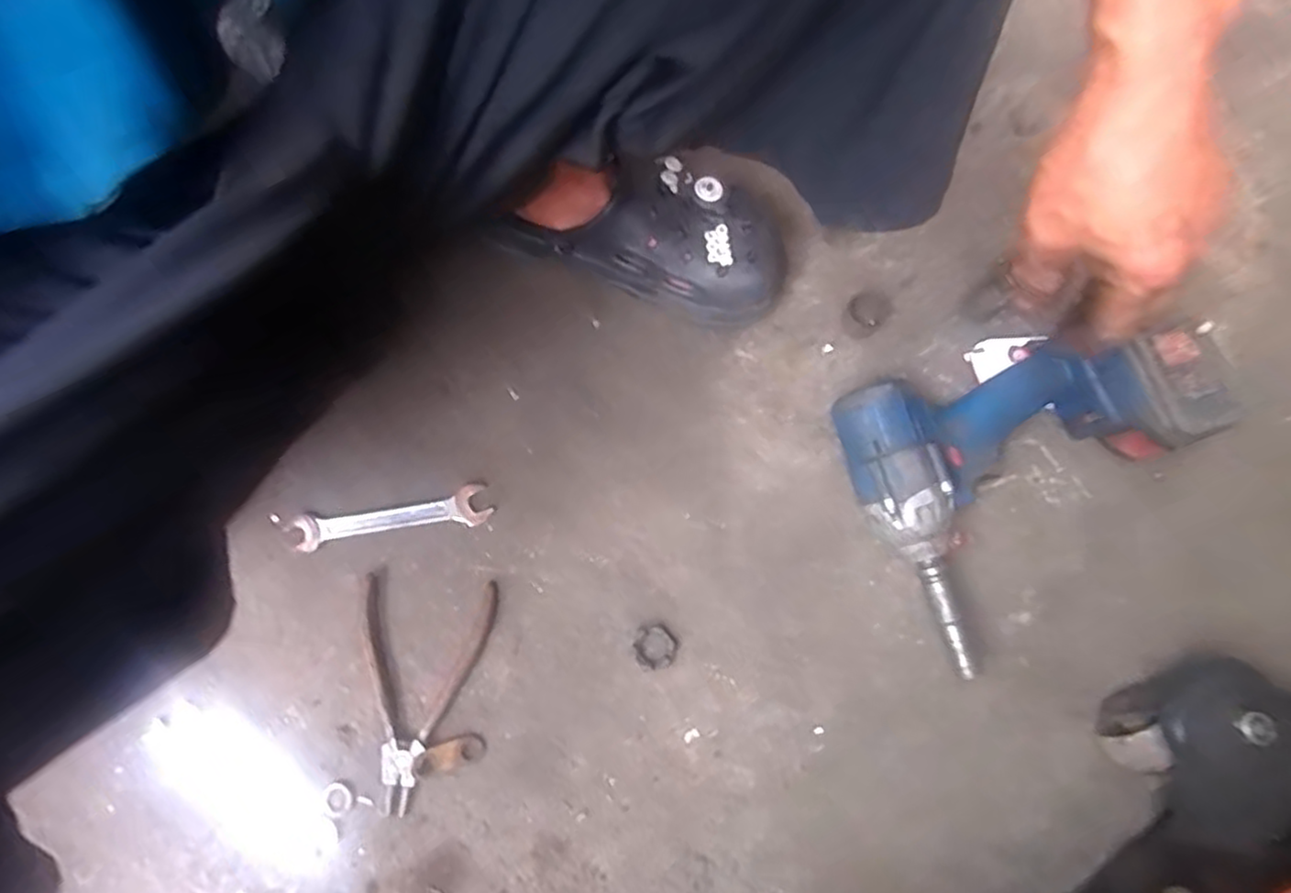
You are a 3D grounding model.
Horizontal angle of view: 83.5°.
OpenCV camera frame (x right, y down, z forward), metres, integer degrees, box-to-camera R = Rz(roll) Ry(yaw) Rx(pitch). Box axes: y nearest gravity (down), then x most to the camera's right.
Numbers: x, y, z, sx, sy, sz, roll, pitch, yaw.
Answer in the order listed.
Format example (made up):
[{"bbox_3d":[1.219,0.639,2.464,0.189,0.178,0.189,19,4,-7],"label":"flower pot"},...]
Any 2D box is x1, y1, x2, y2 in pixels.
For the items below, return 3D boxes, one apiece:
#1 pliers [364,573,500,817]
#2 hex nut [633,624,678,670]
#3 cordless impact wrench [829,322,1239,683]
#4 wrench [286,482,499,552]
[{"bbox_3d":[-0.155,0.169,0.496,0.092,0.007,0.148,3,78,2],"label":"pliers"},{"bbox_3d":[0.007,0.139,0.499,0.029,0.017,0.029,-14,78,-2],"label":"hex nut"},{"bbox_3d":[0.264,0.014,0.487,0.228,0.066,0.179,-24,78,2],"label":"cordless impact wrench"},{"bbox_3d":[-0.184,0.053,0.519,0.143,0.007,0.028,-10,78,-1],"label":"wrench"}]

